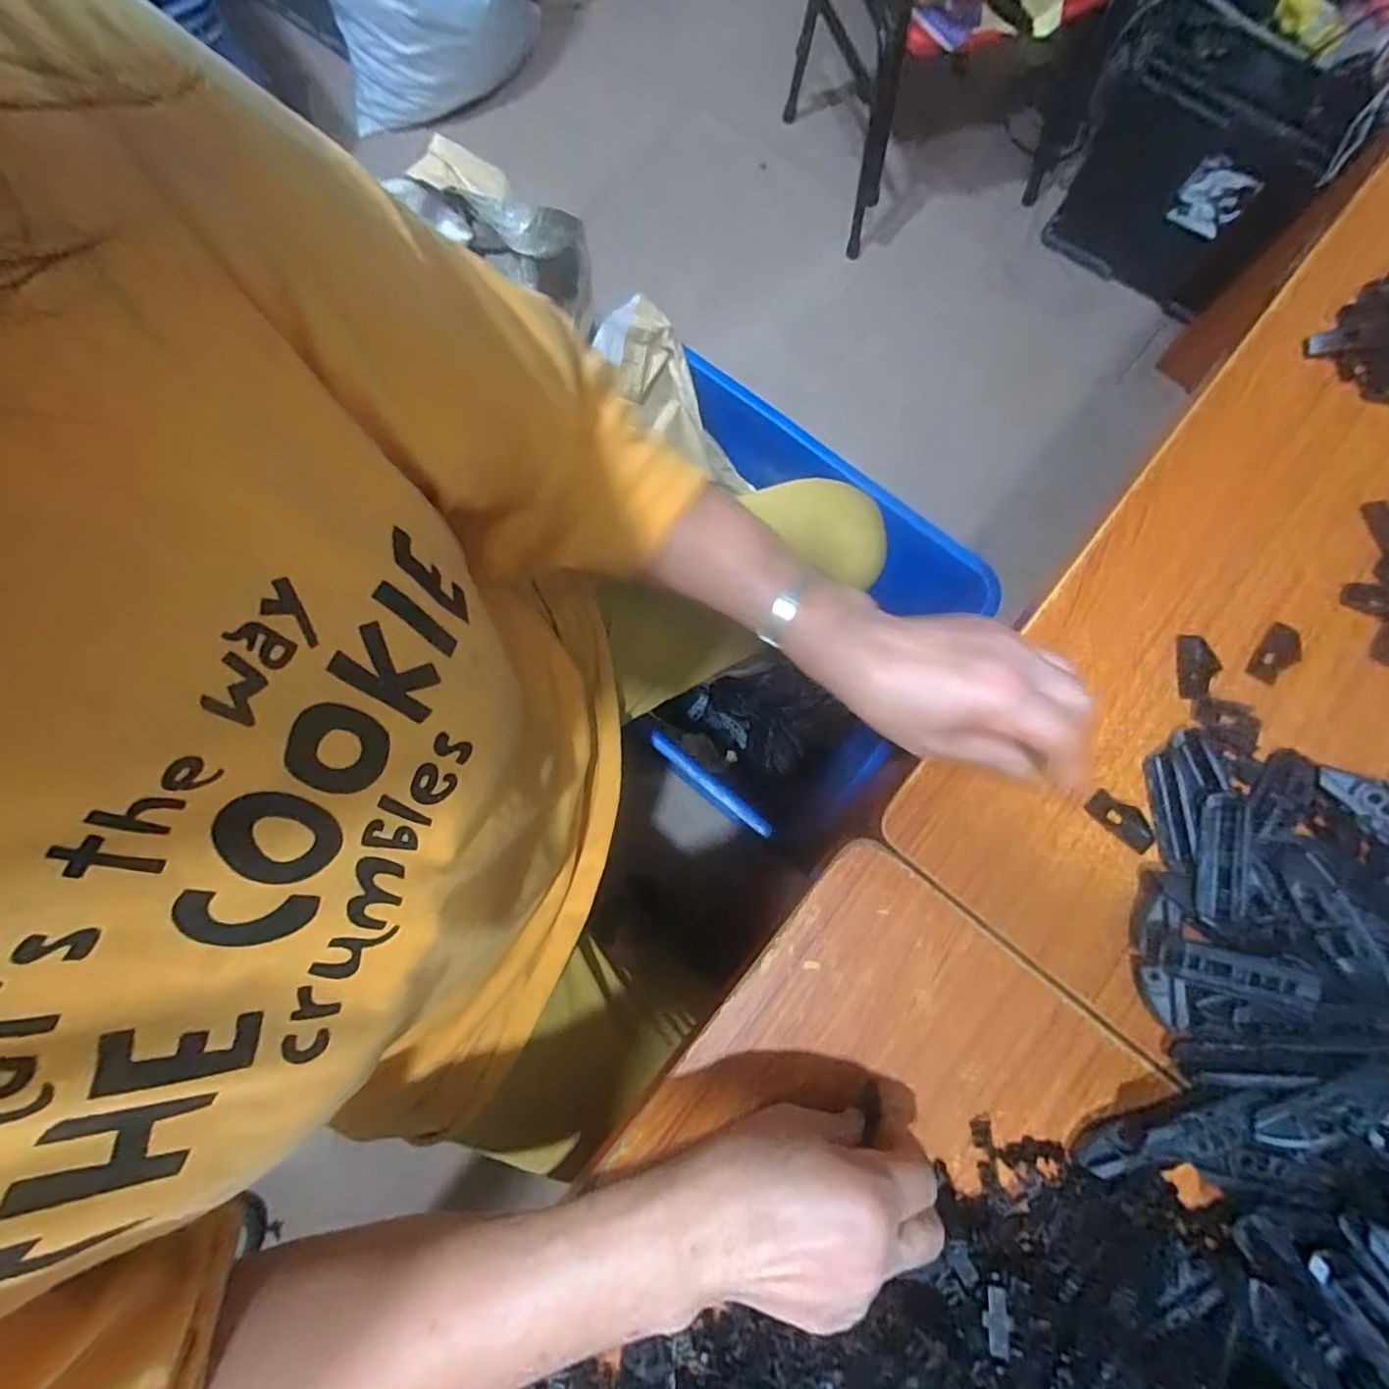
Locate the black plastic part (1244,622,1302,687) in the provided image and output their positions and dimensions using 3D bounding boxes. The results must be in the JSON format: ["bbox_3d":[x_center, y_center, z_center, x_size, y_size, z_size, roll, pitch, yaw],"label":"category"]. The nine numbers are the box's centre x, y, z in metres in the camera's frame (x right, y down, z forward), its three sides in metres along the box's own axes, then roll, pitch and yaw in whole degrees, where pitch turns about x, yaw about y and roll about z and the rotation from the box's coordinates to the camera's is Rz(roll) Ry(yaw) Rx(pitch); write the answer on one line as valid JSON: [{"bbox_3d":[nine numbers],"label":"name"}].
[{"bbox_3d":[0.379,-0.025,0.396,0.024,0.004,0.041,36,80,5],"label":"black plastic part"}]

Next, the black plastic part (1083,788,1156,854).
[{"bbox_3d":[0.262,0.076,0.373,0.042,0.004,0.021,39,81,6],"label":"black plastic part"}]

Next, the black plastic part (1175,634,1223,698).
[{"bbox_3d":[0.325,-0.016,0.392,0.026,0.009,0.040,9,79,0],"label":"black plastic part"}]

